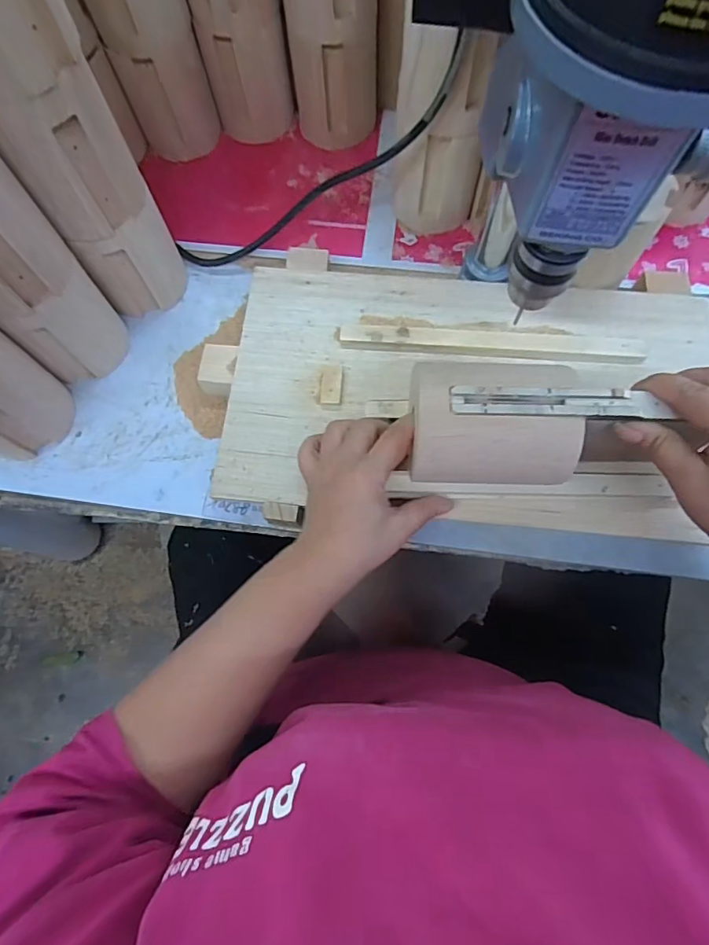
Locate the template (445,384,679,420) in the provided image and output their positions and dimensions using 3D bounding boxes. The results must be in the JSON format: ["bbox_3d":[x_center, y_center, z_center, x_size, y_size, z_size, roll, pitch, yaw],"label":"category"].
[{"bbox_3d":[0.122,-0.042,0.296,0.127,0.004,0.018,2,76,1],"label":"template"}]

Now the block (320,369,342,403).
[{"bbox_3d":[-0.018,-0.069,0.394,0.016,0.006,0.029,2,73,2],"label":"block"}]

